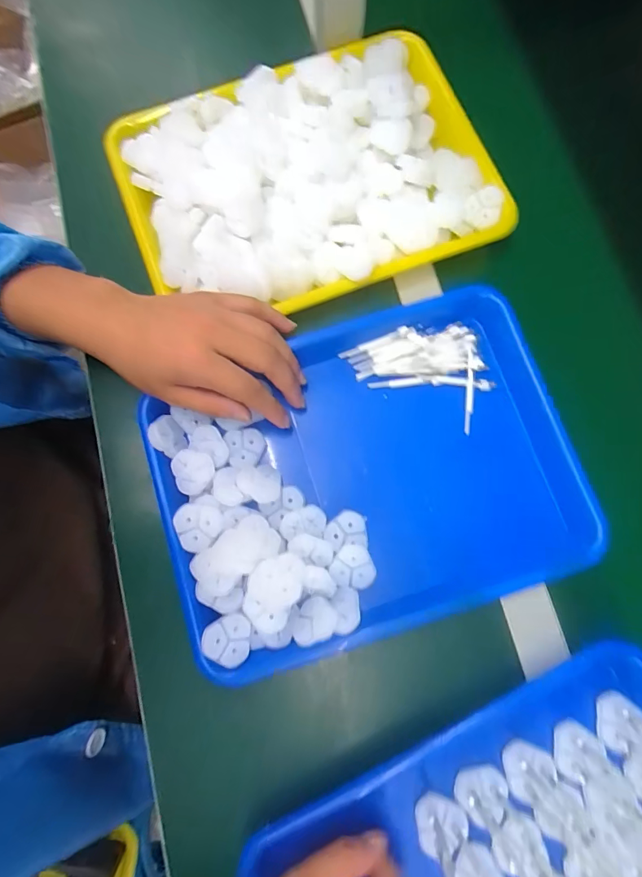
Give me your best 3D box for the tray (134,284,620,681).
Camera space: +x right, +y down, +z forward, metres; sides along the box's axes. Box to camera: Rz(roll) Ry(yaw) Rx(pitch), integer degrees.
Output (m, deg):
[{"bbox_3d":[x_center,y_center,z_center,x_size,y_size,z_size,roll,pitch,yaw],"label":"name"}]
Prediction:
[{"bbox_3d":[0.038,0.027,0.352,0.335,0.044,0.243,-18,79,-3],"label":"tray"}]

